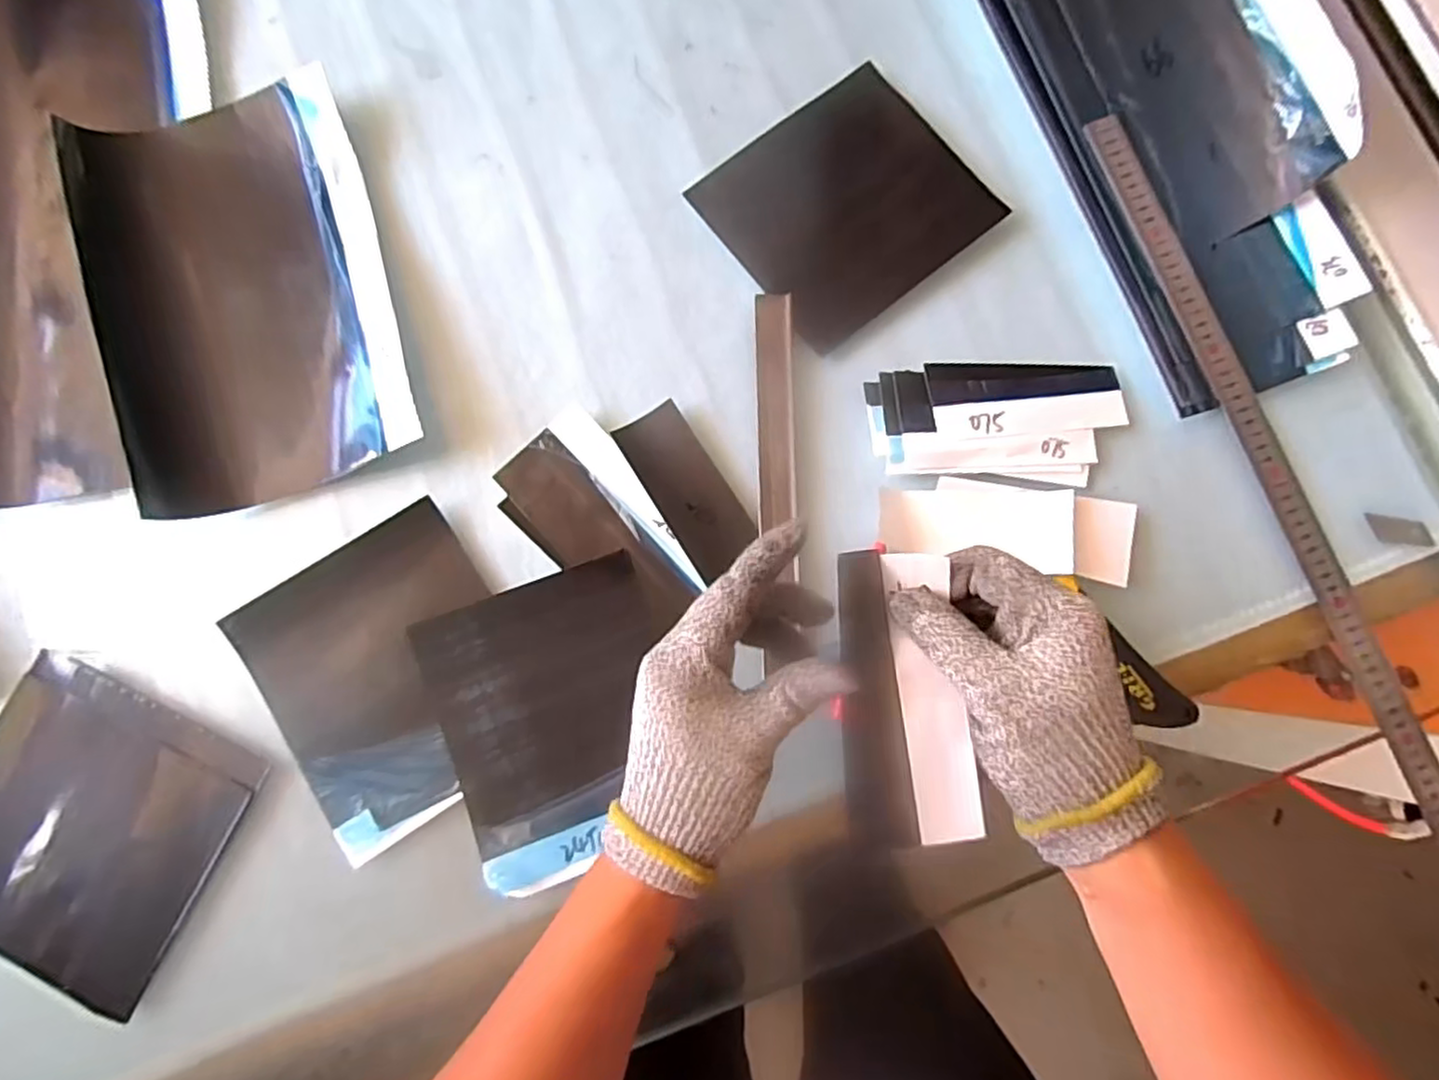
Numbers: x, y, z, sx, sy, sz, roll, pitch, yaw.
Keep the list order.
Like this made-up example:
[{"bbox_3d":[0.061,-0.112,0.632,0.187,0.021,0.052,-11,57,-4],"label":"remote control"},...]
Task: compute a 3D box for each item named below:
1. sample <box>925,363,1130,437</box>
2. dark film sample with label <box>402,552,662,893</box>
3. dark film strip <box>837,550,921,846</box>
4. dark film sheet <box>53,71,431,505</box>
[{"bbox_3d":[0.224,-0.104,0.508,0.137,0.005,0.058,-1,75,-1],"label":"sample"},{"bbox_3d":[-0.108,0.122,0.478,0.156,0.022,0.190,-20,85,-8],"label":"dark film sample with label"},{"bbox_3d":[0.069,0.073,0.312,0.029,0.004,0.135,-6,97,3],"label":"dark film strip"},{"bbox_3d":[-0.337,-0.176,0.491,0.179,0.072,0.302,-17,83,-2],"label":"dark film sheet"}]

